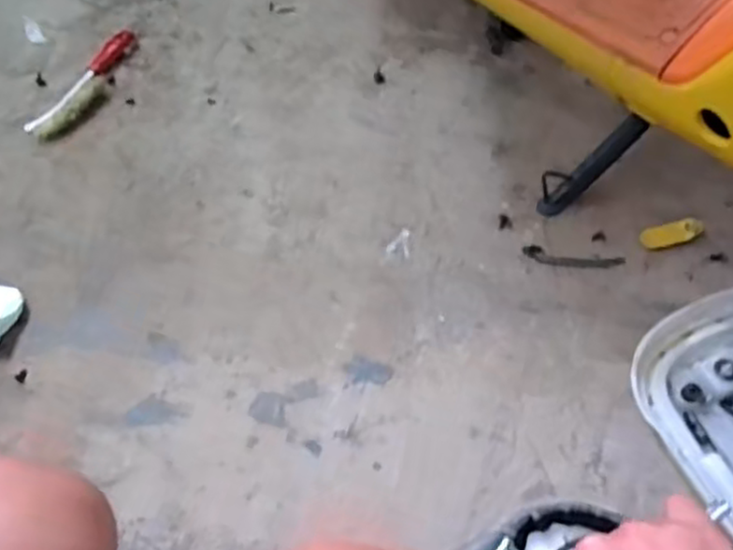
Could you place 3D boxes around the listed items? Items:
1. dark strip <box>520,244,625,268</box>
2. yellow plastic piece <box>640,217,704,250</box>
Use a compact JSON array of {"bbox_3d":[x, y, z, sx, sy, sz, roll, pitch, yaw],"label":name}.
[{"bbox_3d":[0.249,-0.019,0.882,0.118,0.004,0.026,9,58,9],"label":"dark strip"},{"bbox_3d":[0.370,-0.050,0.885,0.072,0.017,0.027,-13,58,-6],"label":"yellow plastic piece"}]

